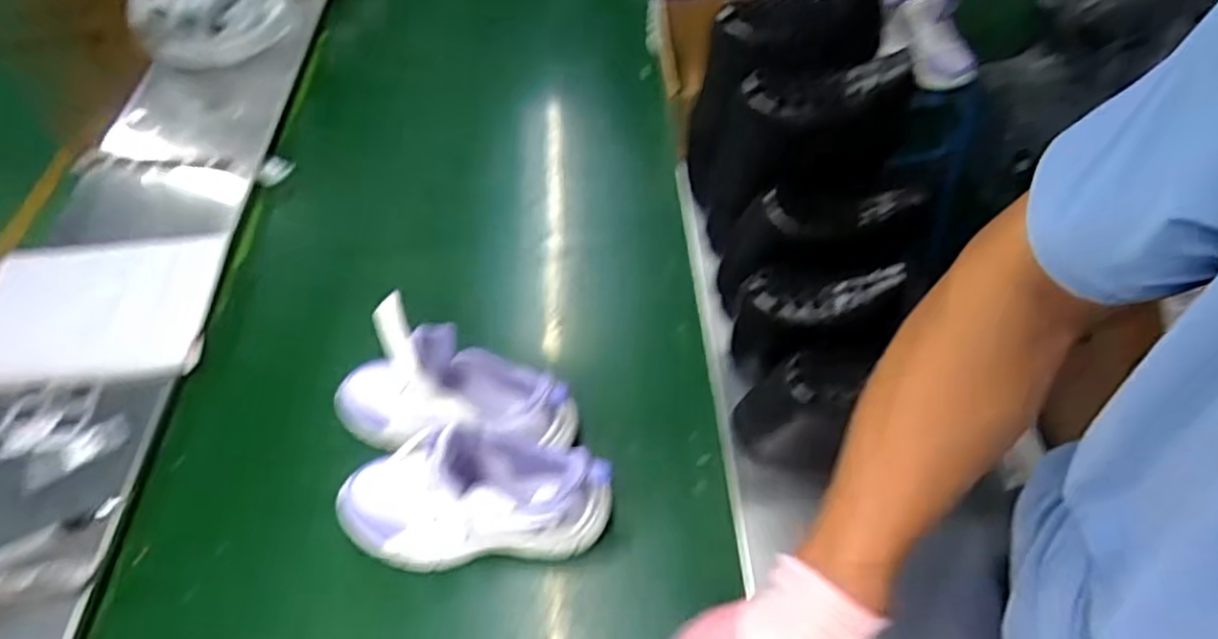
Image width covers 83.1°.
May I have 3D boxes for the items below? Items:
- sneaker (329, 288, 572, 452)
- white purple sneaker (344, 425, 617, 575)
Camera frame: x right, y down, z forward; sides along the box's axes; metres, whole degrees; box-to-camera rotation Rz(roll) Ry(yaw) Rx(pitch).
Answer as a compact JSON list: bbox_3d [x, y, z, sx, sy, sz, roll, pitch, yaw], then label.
[{"bbox_3d":[-0.152,0.053,0.632,0.237,0.142,0.078,7,53,8],"label":"sneaker"},{"bbox_3d":[-0.120,0.148,0.599,0.240,0.140,0.088,-6,52,-2],"label":"white purple sneaker"}]

